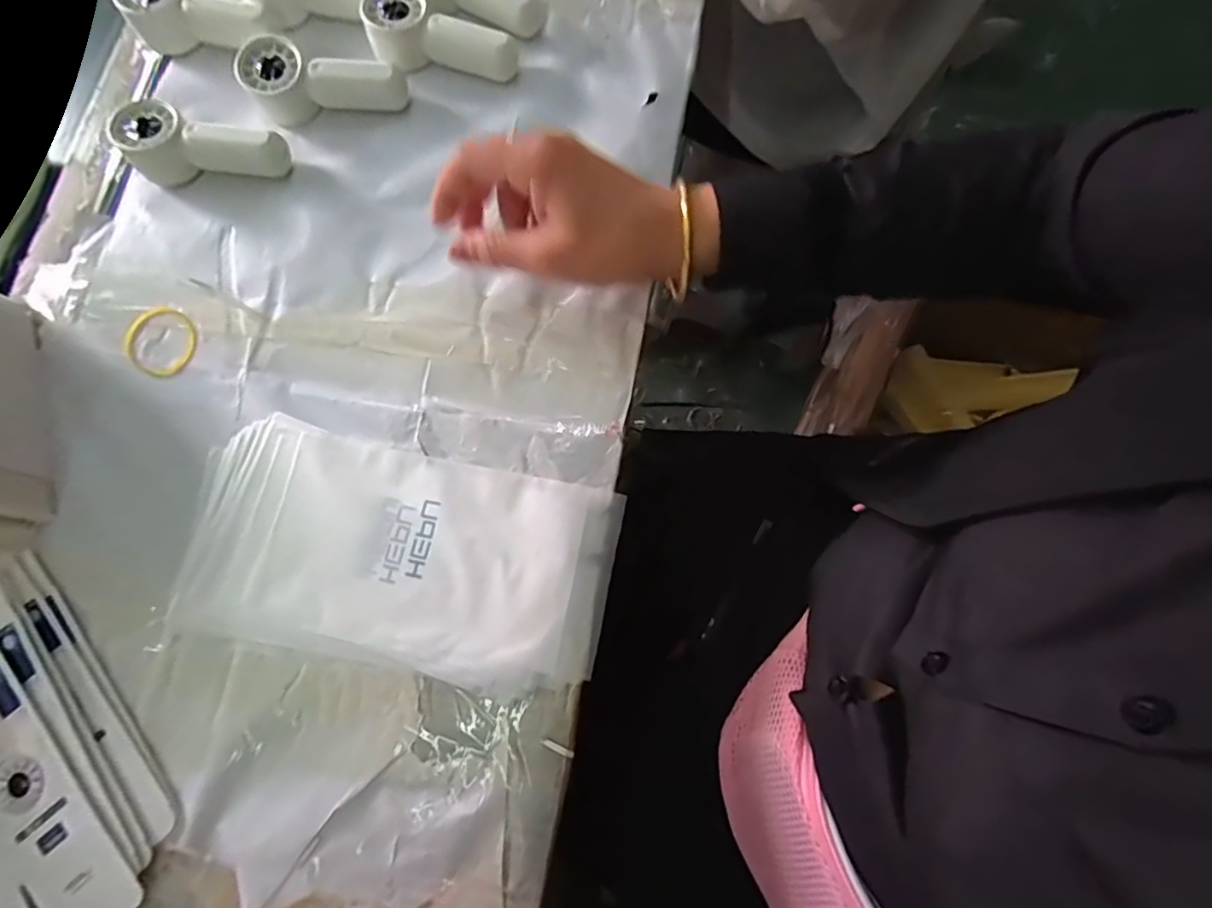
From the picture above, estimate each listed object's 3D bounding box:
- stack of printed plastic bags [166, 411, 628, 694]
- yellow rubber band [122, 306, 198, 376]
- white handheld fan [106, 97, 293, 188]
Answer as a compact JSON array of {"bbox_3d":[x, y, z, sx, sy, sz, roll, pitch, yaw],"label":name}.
[{"bbox_3d":[-0.126,0.059,0.357,0.253,0.009,0.127,11,77,4],"label":"stack of printed plastic bags"},{"bbox_3d":[-0.301,-0.077,0.398,0.053,0.004,0.046,27,79,7],"label":"yellow rubber band"},{"bbox_3d":[-0.284,-0.212,0.412,0.110,0.030,0.047,13,77,4],"label":"white handheld fan"}]

